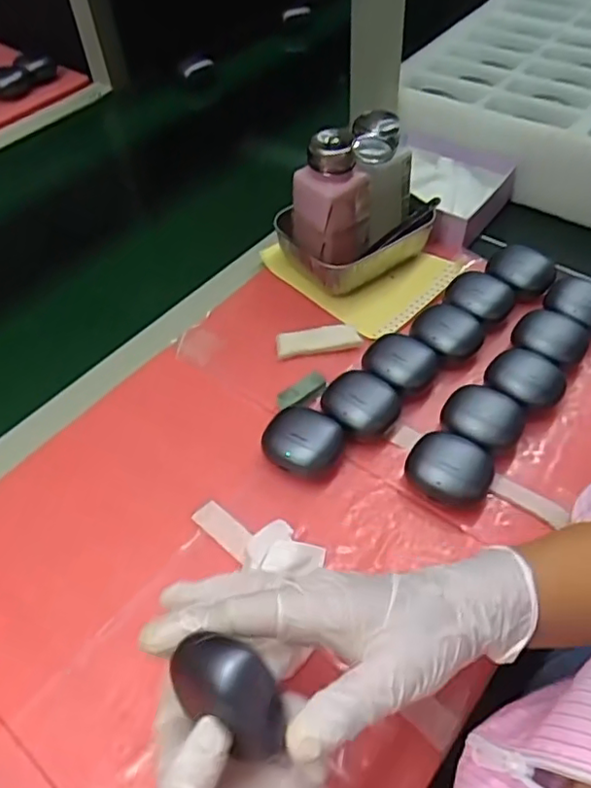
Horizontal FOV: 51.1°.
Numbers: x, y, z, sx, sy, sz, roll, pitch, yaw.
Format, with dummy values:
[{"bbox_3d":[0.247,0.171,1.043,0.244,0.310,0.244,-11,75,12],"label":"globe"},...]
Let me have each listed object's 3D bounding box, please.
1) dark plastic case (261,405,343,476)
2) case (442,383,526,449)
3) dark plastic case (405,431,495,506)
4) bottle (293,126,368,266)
[{"bbox_3d":[0.005,0.036,0.450,0.051,0.031,0.047,34,60,26],"label":"dark plastic case"},{"bbox_3d":[0.137,0.021,0.459,0.054,0.026,0.053,29,58,24],"label":"case"},{"bbox_3d":[0.107,0.054,0.432,0.056,0.028,0.050,16,54,16],"label":"dark plastic case"},{"bbox_3d":[0.031,-0.156,0.526,0.055,0.129,0.051,-30,56,-20],"label":"bottle"}]

